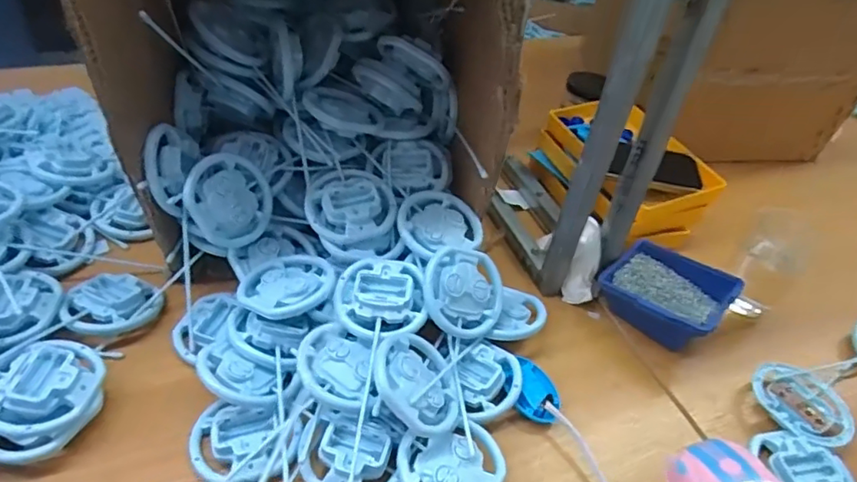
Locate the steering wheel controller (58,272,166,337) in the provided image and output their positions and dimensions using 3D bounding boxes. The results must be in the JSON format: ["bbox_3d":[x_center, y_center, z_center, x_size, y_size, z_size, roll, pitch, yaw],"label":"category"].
[{"bbox_3d":[-0.351,0.074,0.628,0.083,0.030,0.085,28,41,5],"label":"steering wheel controller"}]

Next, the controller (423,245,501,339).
[{"bbox_3d":[0.036,0.056,0.615,0.092,0.015,0.092,6,73,-22],"label":"controller"}]

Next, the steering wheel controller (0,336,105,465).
[{"bbox_3d":[-0.360,0.143,0.531,0.094,0.046,0.114,-3,43,-11],"label":"steering wheel controller"}]

